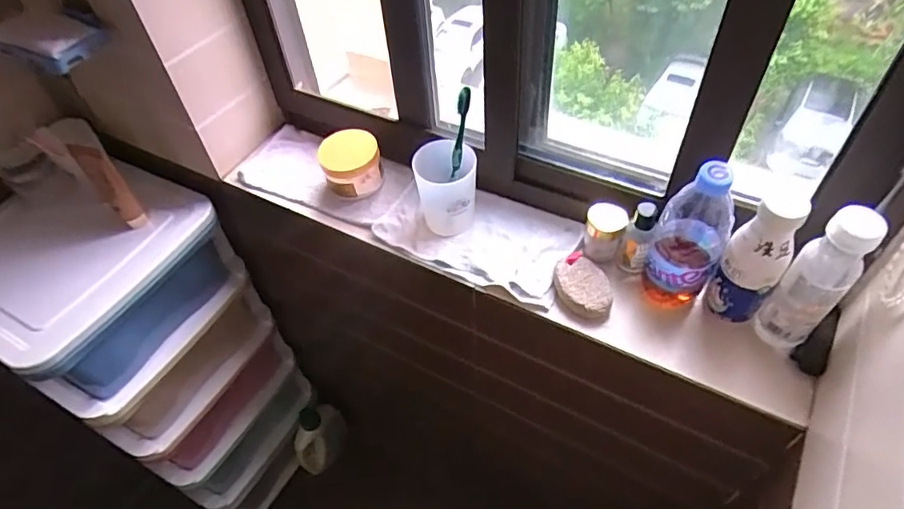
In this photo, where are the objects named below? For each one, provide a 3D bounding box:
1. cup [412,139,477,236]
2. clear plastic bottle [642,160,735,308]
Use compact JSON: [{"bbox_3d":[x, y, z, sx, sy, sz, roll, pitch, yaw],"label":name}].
[{"bbox_3d":[-0.006,-0.080,0.716,0.078,0.111,0.073,-1,48,1],"label":"cup"},{"bbox_3d":[0.260,-0.023,0.601,0.075,0.197,0.069,23,53,21],"label":"clear plastic bottle"}]

